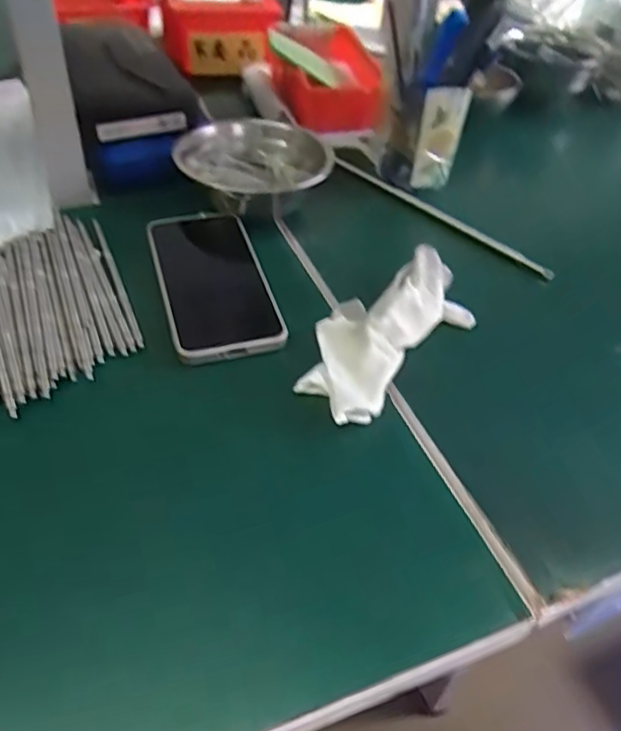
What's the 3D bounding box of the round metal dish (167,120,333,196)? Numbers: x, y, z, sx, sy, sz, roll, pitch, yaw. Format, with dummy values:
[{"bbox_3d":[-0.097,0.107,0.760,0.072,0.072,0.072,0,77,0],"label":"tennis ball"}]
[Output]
[{"bbox_3d":[-0.050,-0.179,0.547,0.134,0.035,0.123,3,44,-3],"label":"round metal dish"}]

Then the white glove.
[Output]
[{"bbox_3d":[0.055,-0.027,0.441,0.072,0.019,0.178,32,50,24],"label":"white glove"}]

